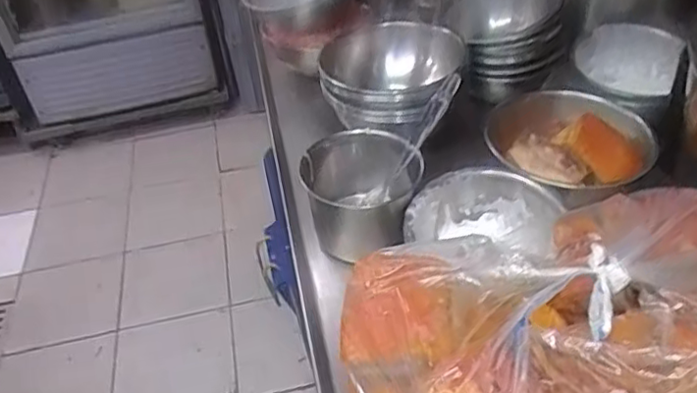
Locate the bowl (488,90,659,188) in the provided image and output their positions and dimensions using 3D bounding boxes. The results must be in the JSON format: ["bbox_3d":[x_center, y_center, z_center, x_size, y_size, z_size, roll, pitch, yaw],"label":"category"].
[{"bbox_3d":[0.232,-0.065,0.674,0.134,0.053,0.159,-16,41,-11],"label":"bowl"}]

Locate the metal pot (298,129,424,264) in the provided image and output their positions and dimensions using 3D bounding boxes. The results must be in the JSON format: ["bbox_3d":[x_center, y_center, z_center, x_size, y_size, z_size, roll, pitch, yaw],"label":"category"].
[{"bbox_3d":[0.015,-0.006,0.646,0.109,0.078,0.122,-13,40,-8],"label":"metal pot"}]

